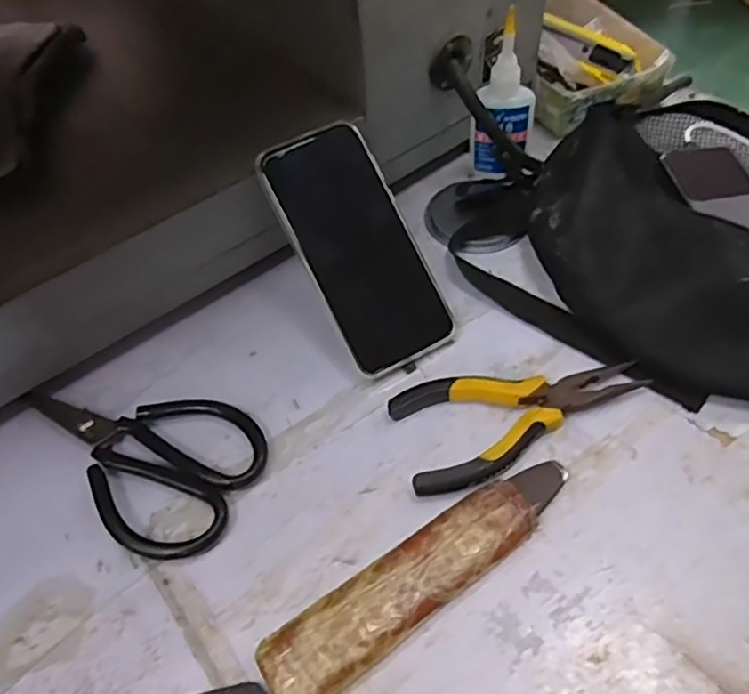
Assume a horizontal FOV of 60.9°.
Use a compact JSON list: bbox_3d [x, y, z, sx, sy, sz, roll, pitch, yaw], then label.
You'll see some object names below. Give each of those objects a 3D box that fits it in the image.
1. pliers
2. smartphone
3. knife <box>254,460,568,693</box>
[{"bbox_3d":[0.092,0.040,0.390,0.154,0.017,0.068,-15,53,-5],"label":"pliers"},{"bbox_3d":[-0.011,-0.066,0.426,0.076,0.009,0.164,-27,90,-14],"label":"smartphone"},{"bbox_3d":[0.029,0.119,0.336,0.187,0.016,0.039,-31,56,-17],"label":"knife"}]

